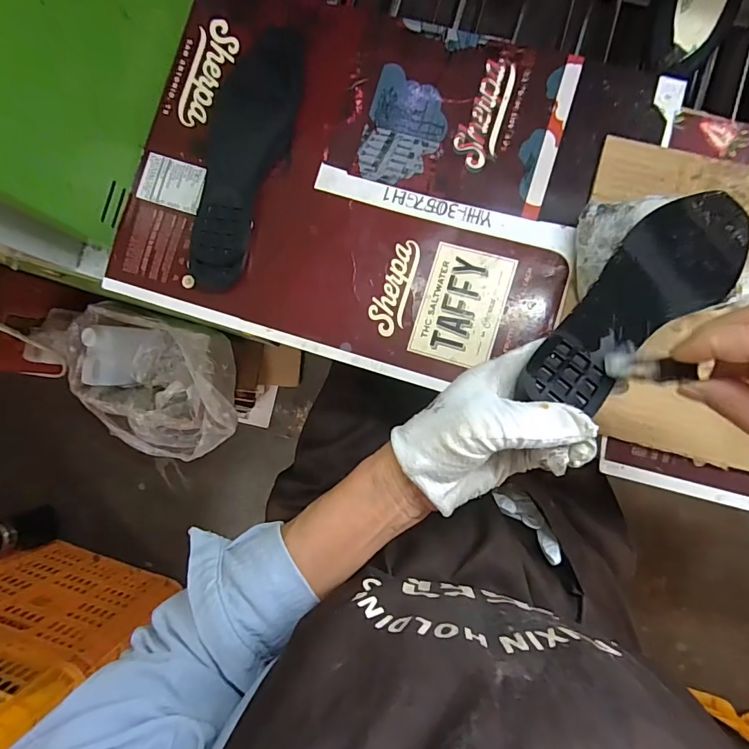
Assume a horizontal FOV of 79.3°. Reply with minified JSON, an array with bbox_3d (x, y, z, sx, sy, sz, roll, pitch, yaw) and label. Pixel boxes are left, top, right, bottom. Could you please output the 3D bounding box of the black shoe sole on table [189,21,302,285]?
[{"bbox_3d":[-0.123,-0.207,0.422,0.074,0.012,0.254,14,82,5],"label":"black shoe sole on table"}]

